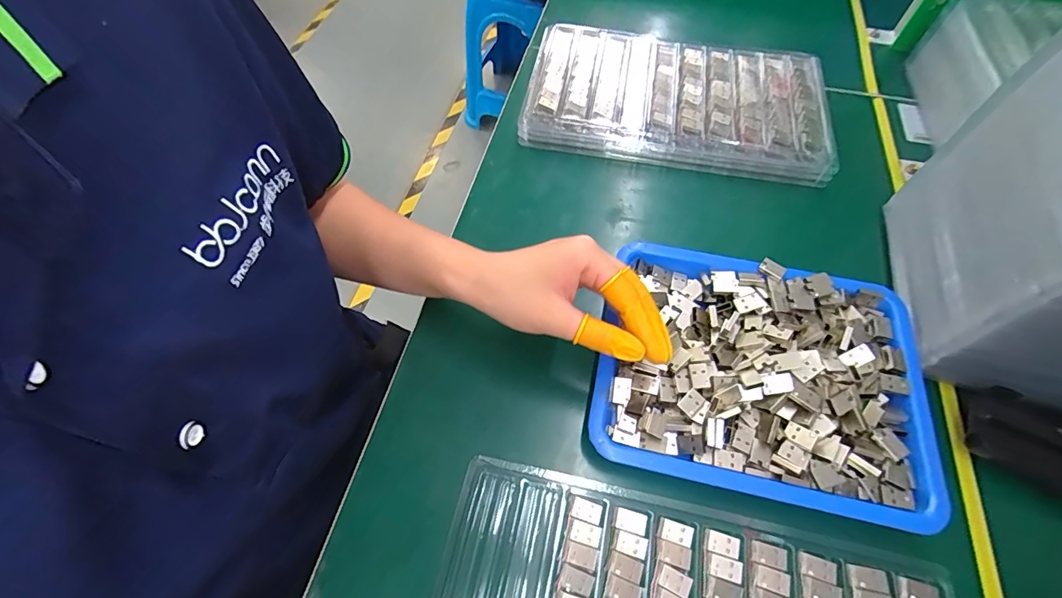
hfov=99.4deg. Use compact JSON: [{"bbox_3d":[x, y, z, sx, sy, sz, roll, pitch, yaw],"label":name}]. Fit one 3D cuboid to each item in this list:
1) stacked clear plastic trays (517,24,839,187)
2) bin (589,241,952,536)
[{"bbox_3d":[0.149,-0.211,0.470,0.297,0.043,0.170,12,60,7],"label":"stacked clear plastic trays"},{"bbox_3d":[0.163,0.051,0.313,0.216,0.030,0.169,13,61,8],"label":"bin"}]

